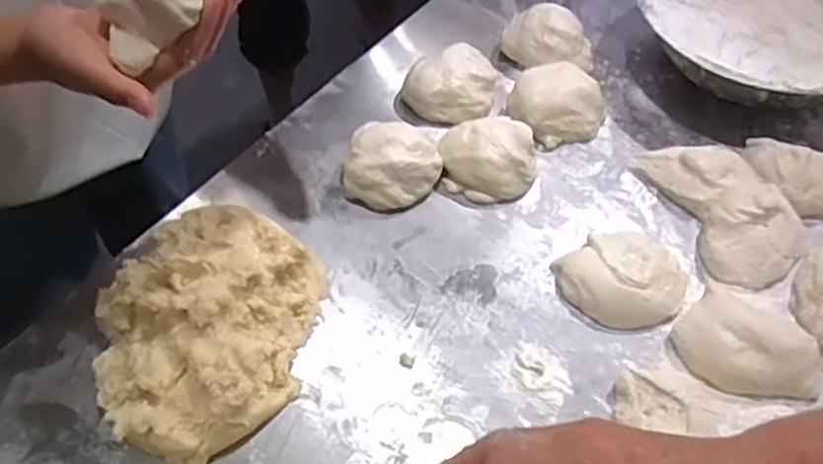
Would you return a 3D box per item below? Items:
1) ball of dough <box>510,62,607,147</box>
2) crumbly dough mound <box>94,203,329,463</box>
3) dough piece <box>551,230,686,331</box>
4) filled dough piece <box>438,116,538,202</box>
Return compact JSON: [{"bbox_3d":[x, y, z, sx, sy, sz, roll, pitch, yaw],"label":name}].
[{"bbox_3d":[0.155,-0.133,0.757,0.087,0.050,0.079,-27,58,-16],"label":"ball of dough"},{"bbox_3d":[-0.179,0.076,0.598,0.172,0.079,0.207,8,55,8],"label":"crumbly dough mound"},{"bbox_3d":[0.187,0.039,0.638,0.104,0.032,0.092,34,63,24],"label":"dough piece"},{"bbox_3d":[0.077,-0.073,0.712,0.092,0.052,0.073,4,55,6],"label":"filled dough piece"}]

